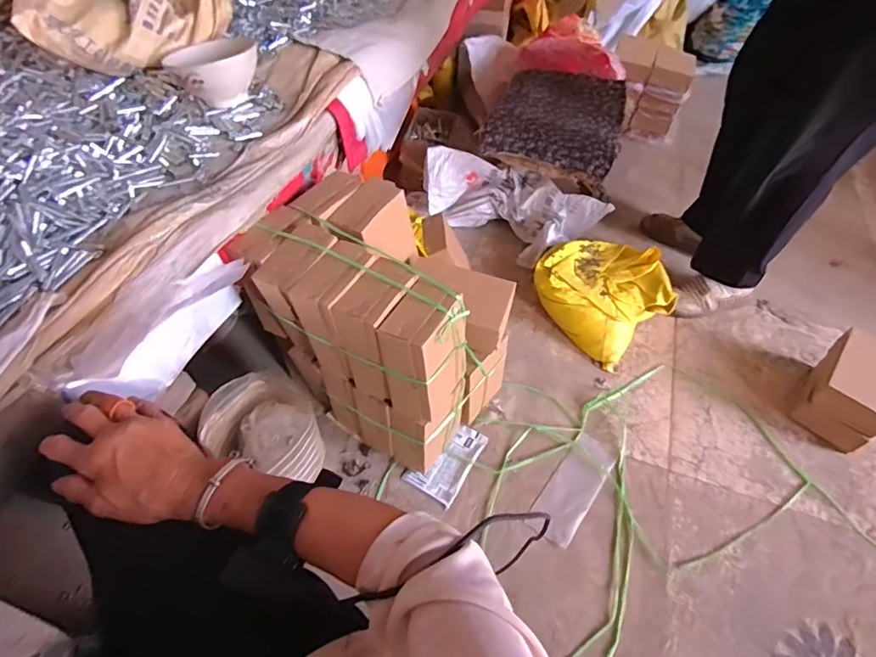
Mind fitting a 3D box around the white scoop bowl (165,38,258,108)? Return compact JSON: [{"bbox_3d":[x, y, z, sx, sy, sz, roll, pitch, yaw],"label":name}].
[{"bbox_3d":[-0.363,-0.413,0.810,0.137,0.088,0.099,-10,54,-13],"label":"white scoop bowl"}]

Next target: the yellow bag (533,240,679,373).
[{"bbox_3d":[0.366,-0.085,1.116,0.281,0.122,0.260,39,59,22],"label":"yellow bag"}]

